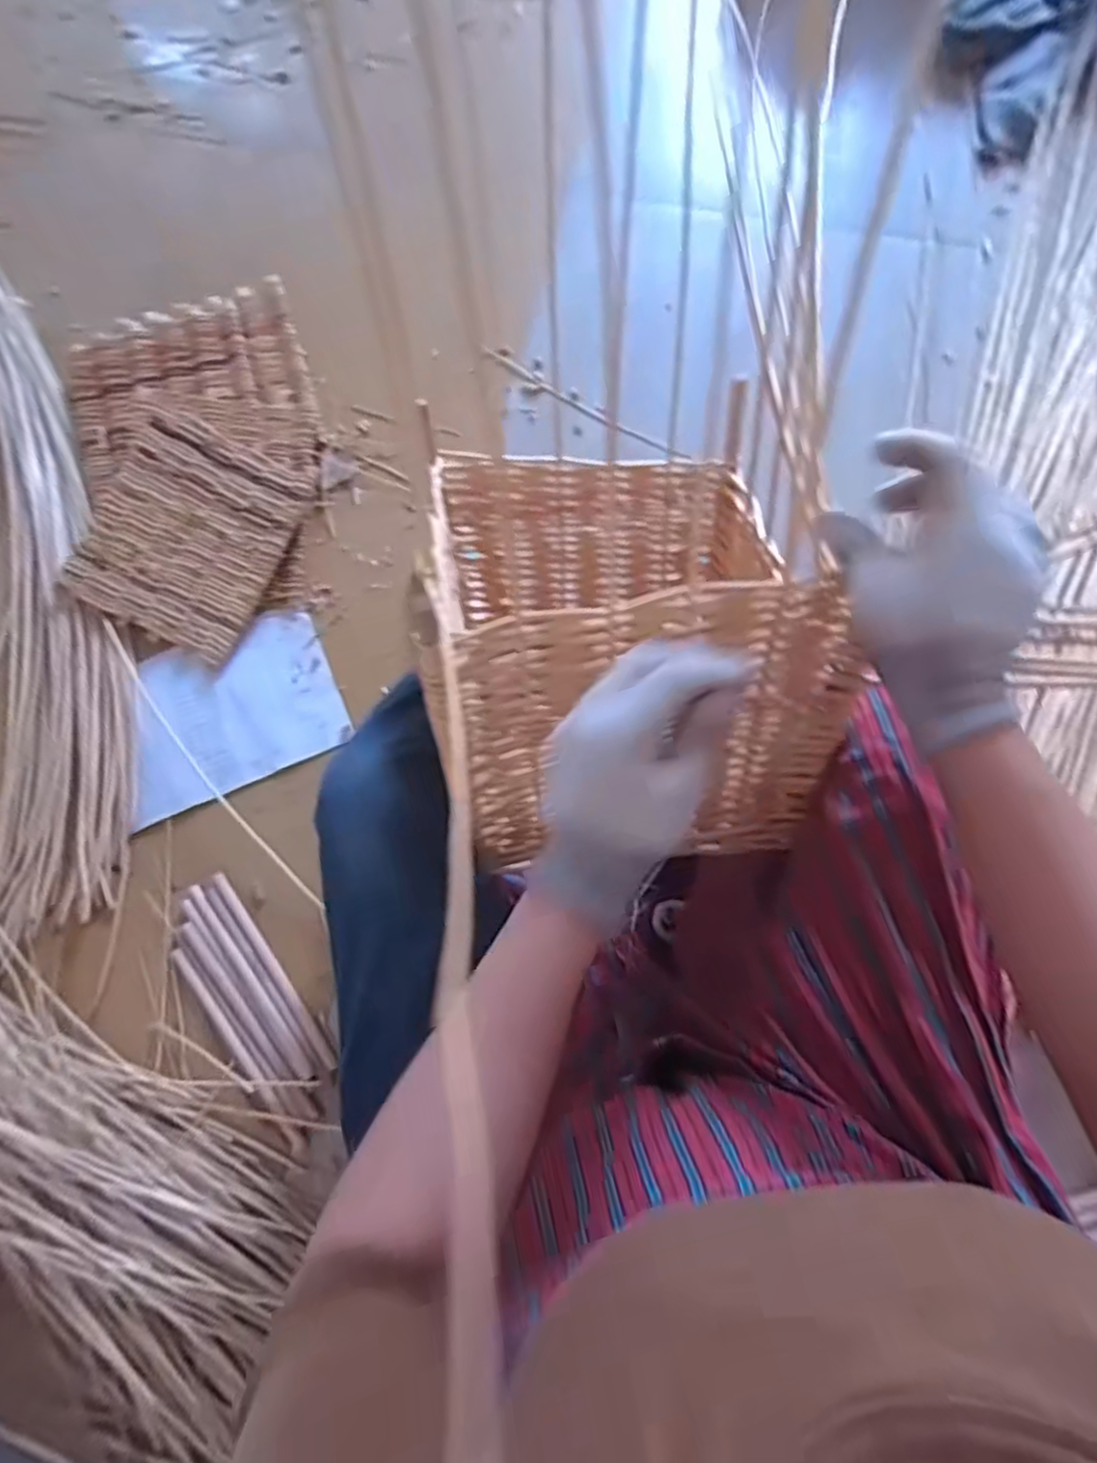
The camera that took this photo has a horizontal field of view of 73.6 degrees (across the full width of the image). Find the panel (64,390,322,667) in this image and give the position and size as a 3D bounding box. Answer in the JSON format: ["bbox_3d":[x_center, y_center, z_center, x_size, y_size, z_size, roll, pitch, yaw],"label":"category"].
[{"bbox_3d":[-0.505,-0.285,1.022,0.278,0.026,0.305,24,84,1],"label":"panel"}]

